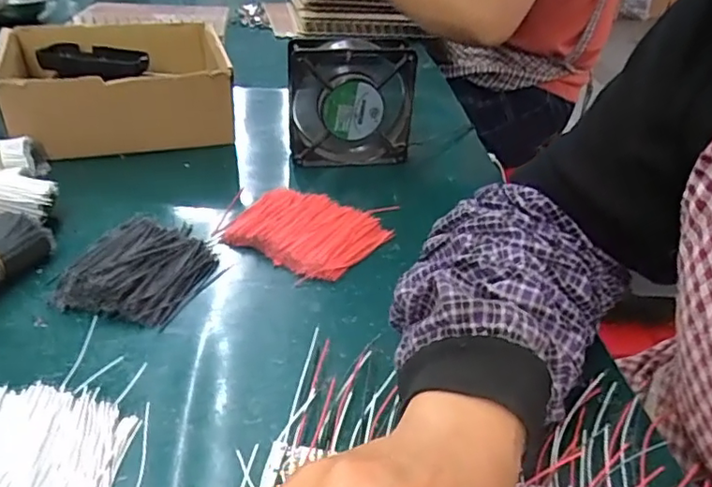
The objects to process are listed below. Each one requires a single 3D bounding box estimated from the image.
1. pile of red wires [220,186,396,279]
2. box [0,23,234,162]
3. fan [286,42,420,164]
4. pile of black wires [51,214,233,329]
[{"bbox_3d":[-0.042,-0.011,0.486,0.116,0.017,0.094,20,36,24],"label":"pile of red wires"},{"bbox_3d":[-0.260,-0.173,0.636,0.226,0.089,0.190,-7,34,-16],"label":"box"},{"bbox_3d":[-0.007,-0.138,0.574,0.120,0.115,0.037,-4,34,-13],"label":"fan"},{"bbox_3d":[-0.153,0.017,0.427,0.089,0.021,0.099,14,34,14],"label":"pile of black wires"}]

